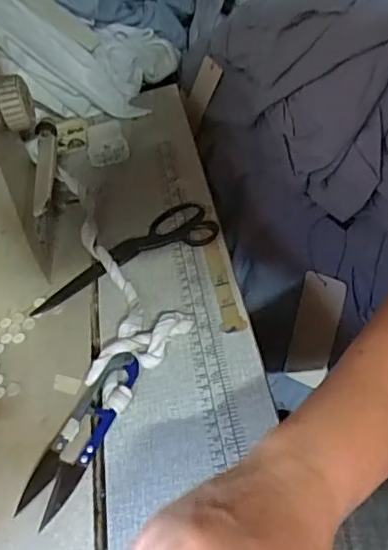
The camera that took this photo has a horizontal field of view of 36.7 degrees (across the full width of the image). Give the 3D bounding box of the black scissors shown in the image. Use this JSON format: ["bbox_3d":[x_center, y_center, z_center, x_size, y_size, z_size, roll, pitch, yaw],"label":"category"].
[{"bbox_3d":[-0.062,-0.019,0.501,0.170,0.007,0.059,-27,43,-14],"label":"black scissors"}]

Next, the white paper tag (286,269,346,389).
[{"bbox_3d":[0.127,0.057,0.611,0.049,0.118,0.005,24,22,39],"label":"white paper tag"}]

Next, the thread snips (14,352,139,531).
[{"bbox_3d":[-0.070,0.100,0.378,0.026,0.023,0.116,11,47,26],"label":"thread snips"}]

